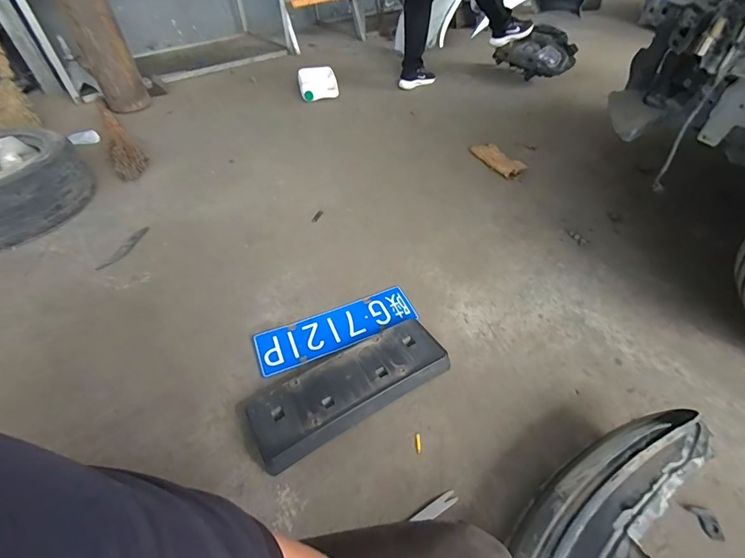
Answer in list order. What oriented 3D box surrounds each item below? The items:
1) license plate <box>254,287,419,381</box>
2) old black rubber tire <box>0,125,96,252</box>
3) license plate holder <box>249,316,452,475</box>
[{"bbox_3d":[-0.096,0.138,1.012,0.434,0.013,0.144,-20,48,-13],"label":"license plate"},{"bbox_3d":[-1.401,-0.345,1.382,0.555,0.210,0.551,33,57,28],"label":"old black rubber tire"},{"bbox_3d":[-0.051,0.247,0.875,0.469,0.060,0.170,-25,51,-19],"label":"license plate holder"}]

